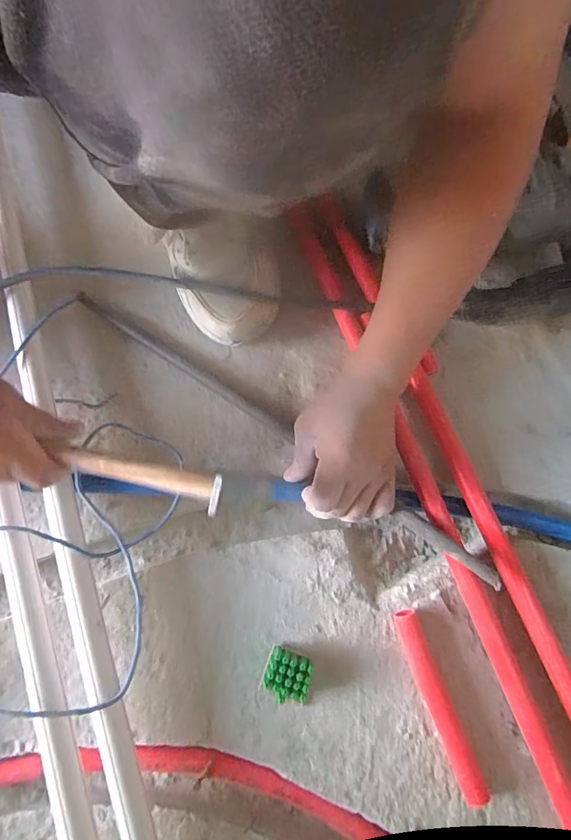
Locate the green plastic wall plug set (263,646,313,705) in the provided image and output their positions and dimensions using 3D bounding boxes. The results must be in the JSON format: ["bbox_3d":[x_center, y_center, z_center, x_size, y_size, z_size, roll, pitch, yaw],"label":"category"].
[{"bbox_3d":[0.003,0.223,0.383,0.038,0.027,0.038,18,76,5],"label":"green plastic wall plug set"}]

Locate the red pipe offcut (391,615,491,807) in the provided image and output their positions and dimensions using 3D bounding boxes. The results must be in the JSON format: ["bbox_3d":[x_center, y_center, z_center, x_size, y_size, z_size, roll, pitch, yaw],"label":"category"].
[{"bbox_3d":[0.132,0.245,0.378,0.021,0.024,0.151,-19,75,-5],"label":"red pipe offcut"}]

